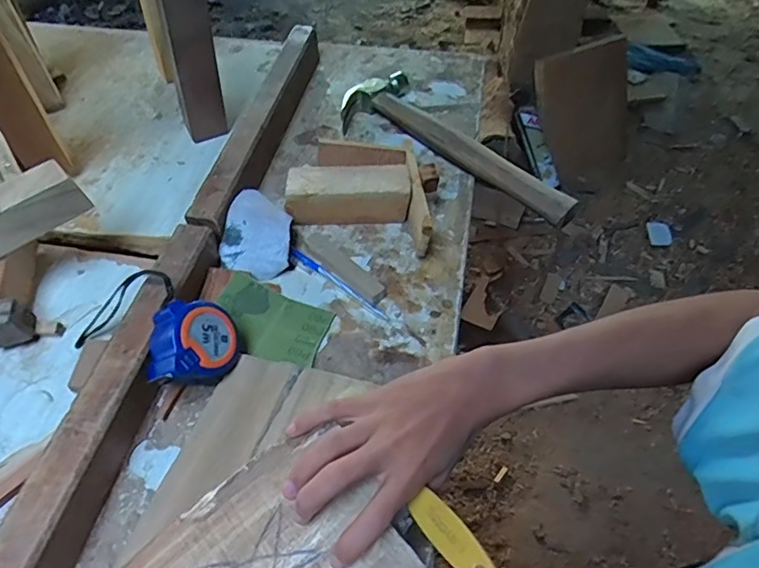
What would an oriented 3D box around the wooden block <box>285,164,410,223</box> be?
[{"bbox_3d":[-0.032,-0.091,0.558,0.120,0.044,0.048,-3,50,-1],"label":"wooden block"}]

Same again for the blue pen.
[{"bbox_3d":[-0.038,0.000,0.510,0.119,0.005,0.008,33,58,25],"label":"blue pen"}]

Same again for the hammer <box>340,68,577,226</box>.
[{"bbox_3d":[0.079,-0.154,0.615,0.103,0.027,0.320,-31,56,-22],"label":"hammer"}]

